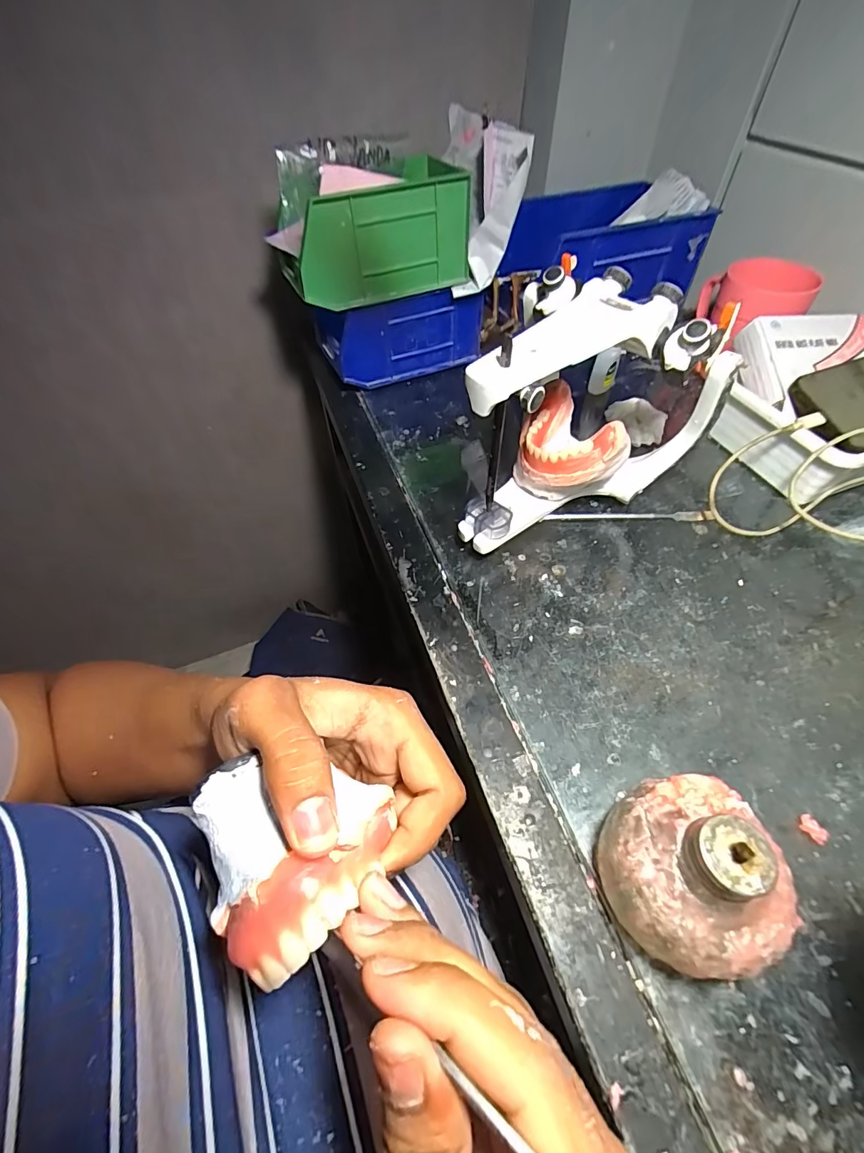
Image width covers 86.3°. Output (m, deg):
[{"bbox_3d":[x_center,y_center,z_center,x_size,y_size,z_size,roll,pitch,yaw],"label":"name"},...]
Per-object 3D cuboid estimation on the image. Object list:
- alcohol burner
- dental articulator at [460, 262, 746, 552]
[{"bbox_3d":[0.113,0.133,0.207,0.067,0.071,0.070,-1,53,1],"label":"alcohol burner"},{"bbox_3d":[0.087,-0.124,0.350,0.169,0.151,0.138,-17,54,-10],"label":"dental articulator"}]

